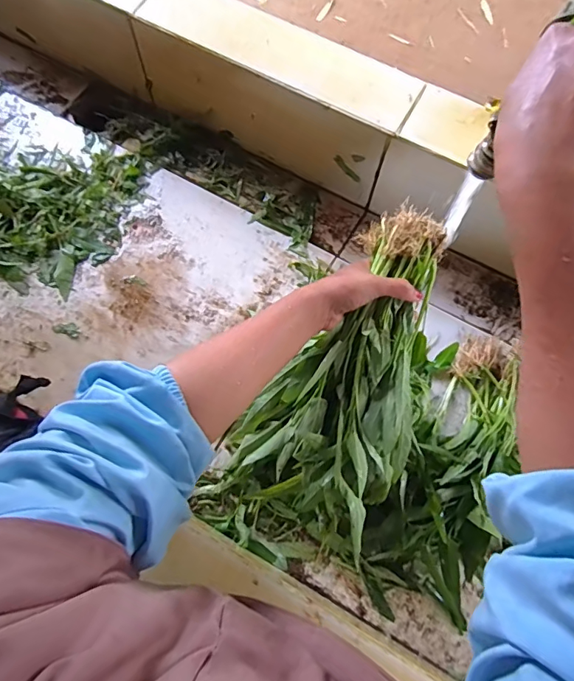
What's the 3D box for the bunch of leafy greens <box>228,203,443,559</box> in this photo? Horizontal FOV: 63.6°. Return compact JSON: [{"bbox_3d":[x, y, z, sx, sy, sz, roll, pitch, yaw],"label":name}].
[{"bbox_3d":[0.053,0.048,0.467,0.179,0.093,0.352,27,96,7],"label":"bunch of leafy greens"}]

